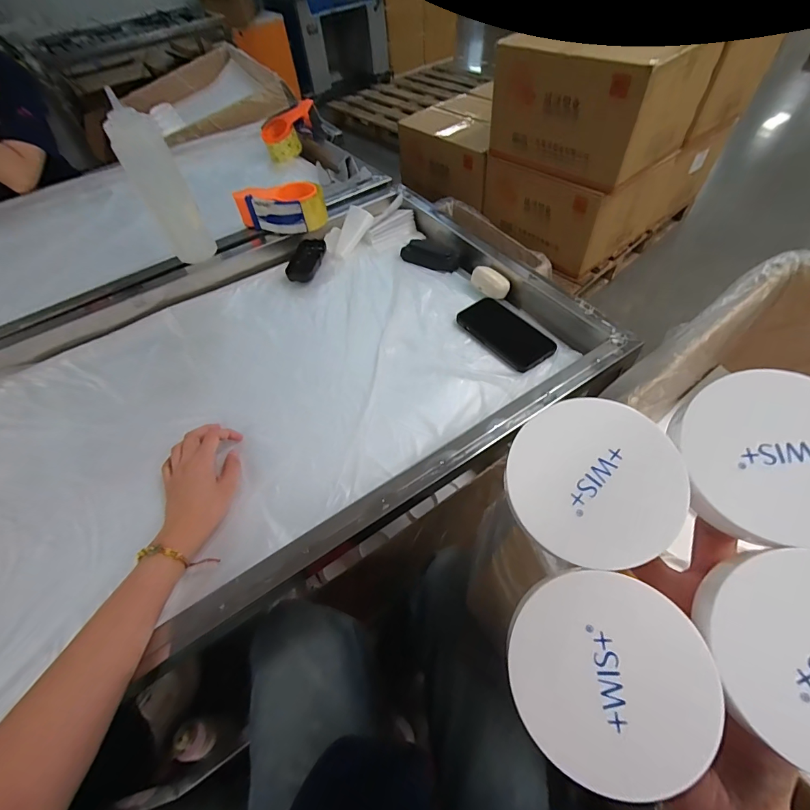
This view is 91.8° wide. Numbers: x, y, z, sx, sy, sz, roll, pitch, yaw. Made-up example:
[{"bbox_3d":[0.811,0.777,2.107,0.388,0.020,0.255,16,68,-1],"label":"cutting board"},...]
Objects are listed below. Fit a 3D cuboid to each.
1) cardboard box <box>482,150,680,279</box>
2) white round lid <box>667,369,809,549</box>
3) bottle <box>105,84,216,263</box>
[{"bbox_3d":[0.693,-0.866,1.611,0.498,0.291,0.522,-34,58,-18],"label":"cardboard box"},{"bbox_3d":[0.163,0.023,0.178,0.077,0.019,0.077,-4,70,12],"label":"white round lid"},{"bbox_3d":[-0.403,-0.357,0.662,0.074,0.254,0.078,-29,57,-16],"label":"bottle"}]

